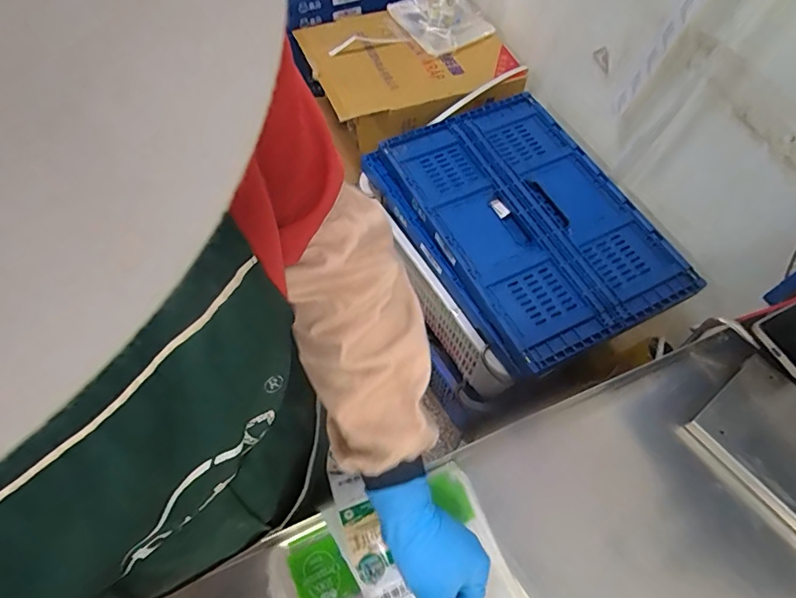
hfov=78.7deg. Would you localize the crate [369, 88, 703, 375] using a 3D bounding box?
[{"bbox_3d":[0.250,-0.162,1.008,0.430,0.070,0.600,-25,65,-16],"label":"crate"}]

